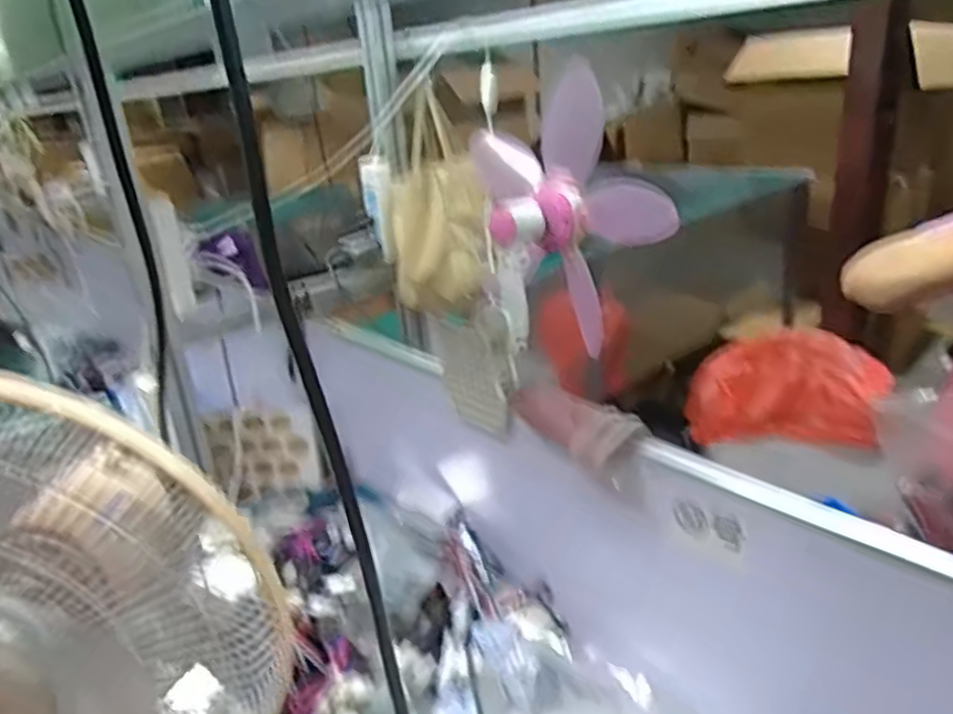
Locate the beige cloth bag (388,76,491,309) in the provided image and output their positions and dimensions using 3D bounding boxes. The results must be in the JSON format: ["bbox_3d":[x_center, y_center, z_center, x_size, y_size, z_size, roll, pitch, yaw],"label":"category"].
[{"bbox_3d":[-0.066,-0.246,1.130,0.161,0.297,0.152,-7,22,-4],"label":"beige cloth bag"}]

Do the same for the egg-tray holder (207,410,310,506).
[{"bbox_3d":[-0.349,0.157,1.111,0.161,0.139,0.027,-6,22,-1],"label":"egg-tray holder"}]

